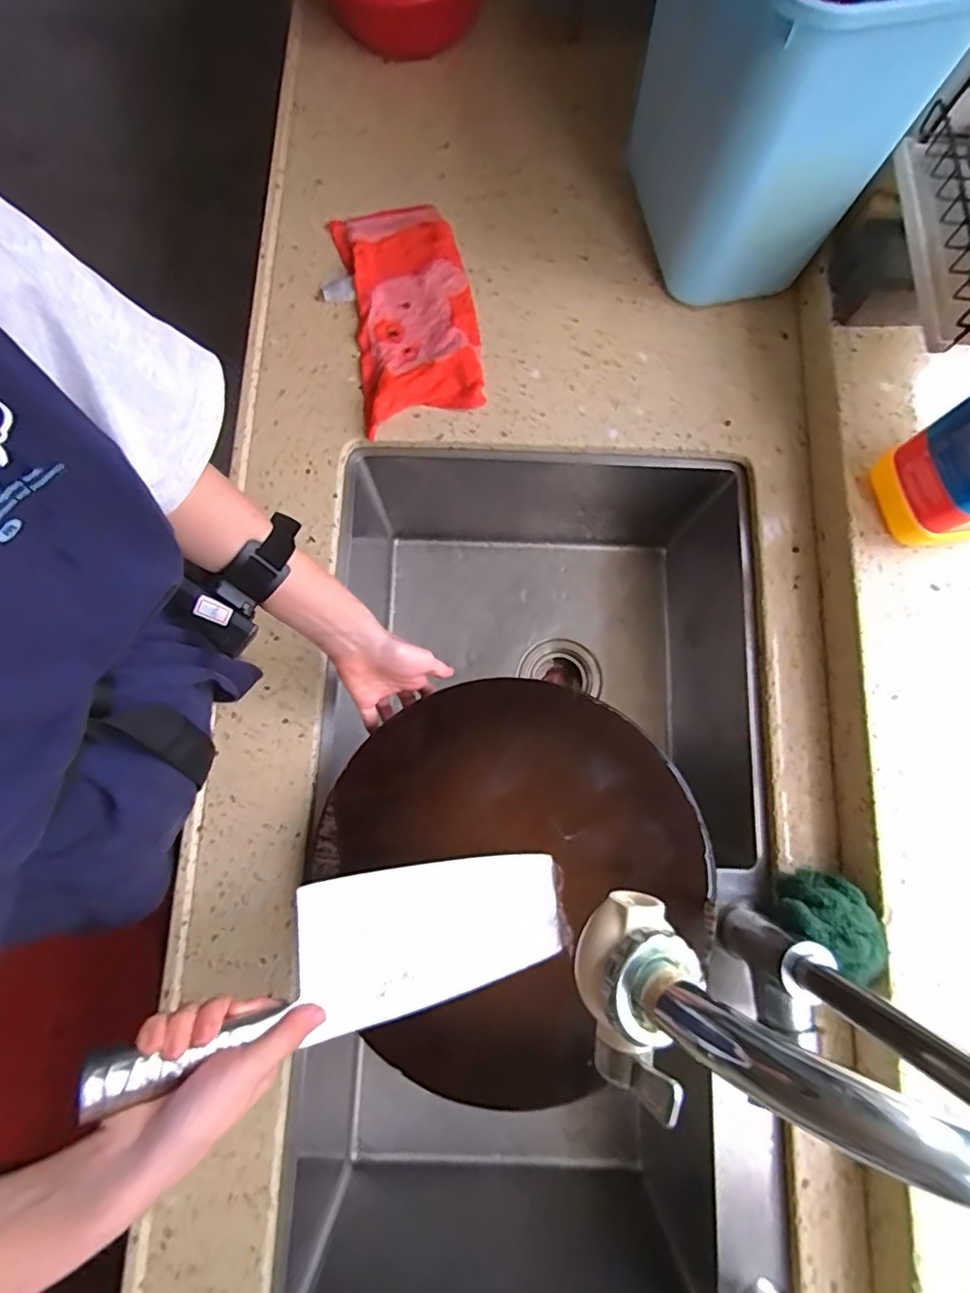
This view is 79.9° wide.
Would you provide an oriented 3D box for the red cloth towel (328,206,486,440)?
[{"bbox_3d":[-0.081,-0.363,0.620,0.130,0.027,0.255,-11,79,-3],"label":"red cloth towel"}]

